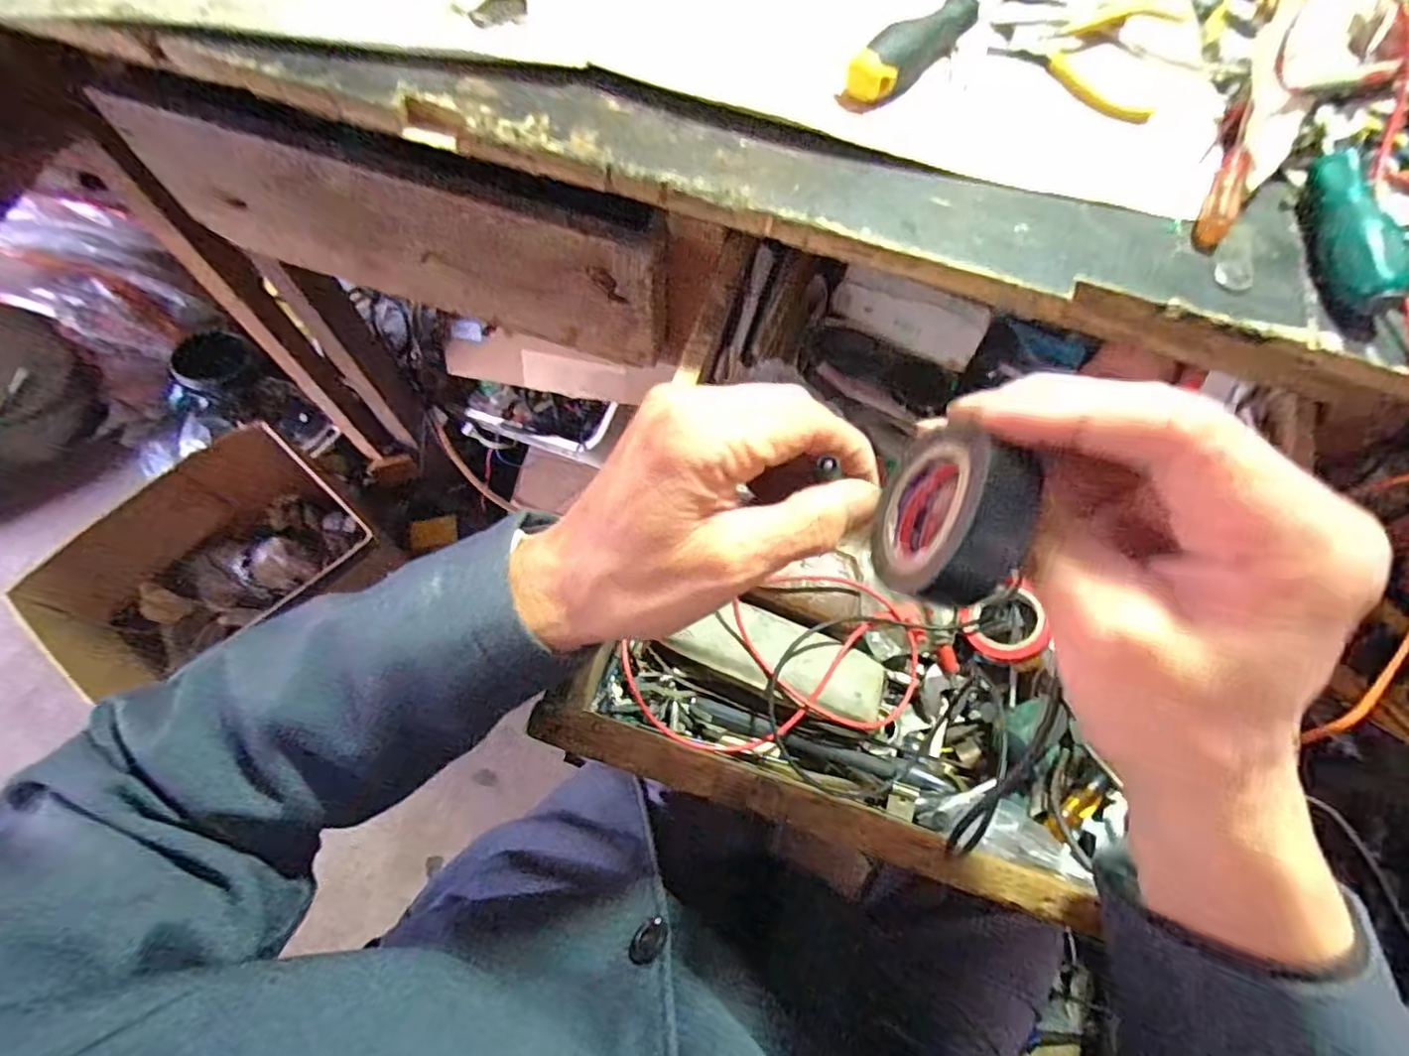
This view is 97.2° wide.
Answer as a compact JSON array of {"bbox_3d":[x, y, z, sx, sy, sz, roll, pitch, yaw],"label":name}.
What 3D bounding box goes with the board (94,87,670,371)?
[{"bbox_3d":[-0.230,-0.216,0.475,0.412,0.139,0.025,19,69,1],"label":"board"}]

